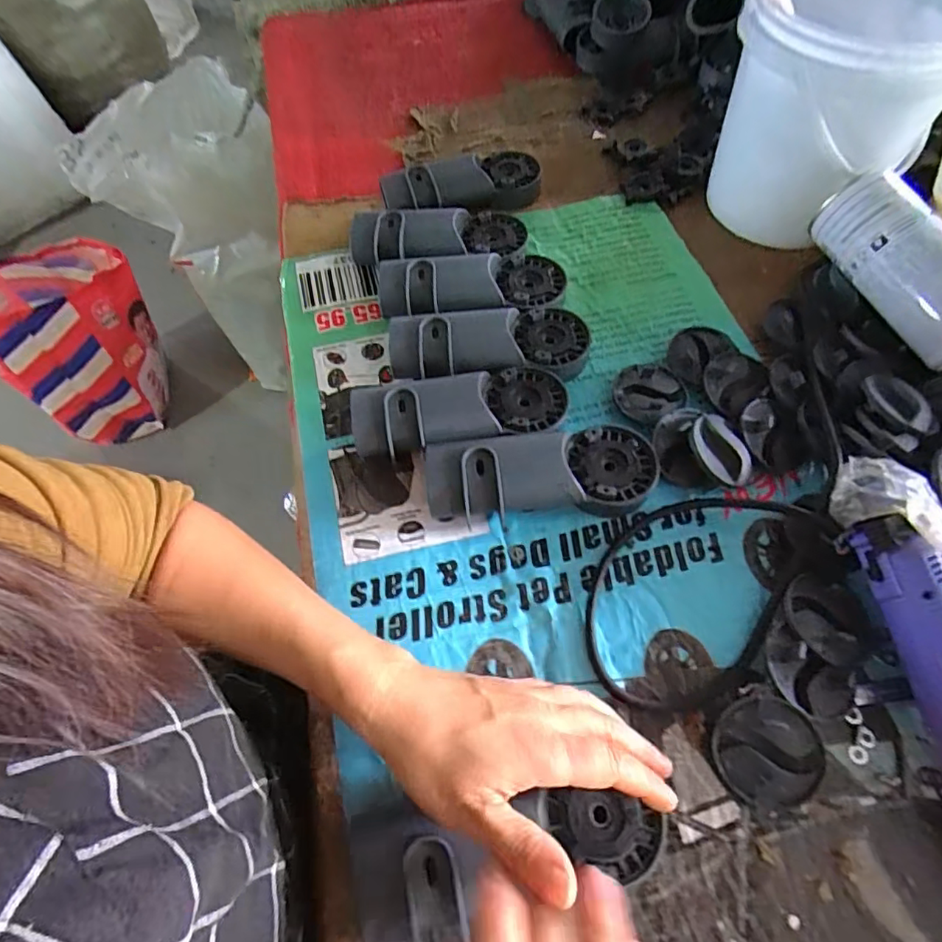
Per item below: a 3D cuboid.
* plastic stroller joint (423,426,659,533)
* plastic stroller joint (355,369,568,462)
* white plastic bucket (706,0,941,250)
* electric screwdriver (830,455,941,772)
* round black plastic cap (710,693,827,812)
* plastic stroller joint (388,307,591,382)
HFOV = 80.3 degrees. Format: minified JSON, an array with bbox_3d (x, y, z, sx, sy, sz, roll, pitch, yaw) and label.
[{"bbox_3d":[0.050,0.003,0.398,0.159,0.042,0.059,-8,61,-1],"label":"plastic stroller joint"},{"bbox_3d":[-0.010,-0.046,0.425,0.163,0.040,0.063,-6,61,0],"label":"plastic stroller joint"},{"bbox_3d":[0.314,-0.322,0.488,0.172,0.176,0.164,-1,61,3],"label":"white plastic bucket"},{"bbox_3d":[0.270,0.107,0.318,0.063,0.047,0.243,-9,73,-2],"label":"electric screwdriver"},{"bbox_3d":[0.167,0.159,0.315,0.056,0.009,0.056,-2,85,19],"label":"round black plastic cap"},{"bbox_3d":[0.015,-0.100,0.459,0.163,0.040,0.072,-10,61,-2],"label":"plastic stroller joint"}]

